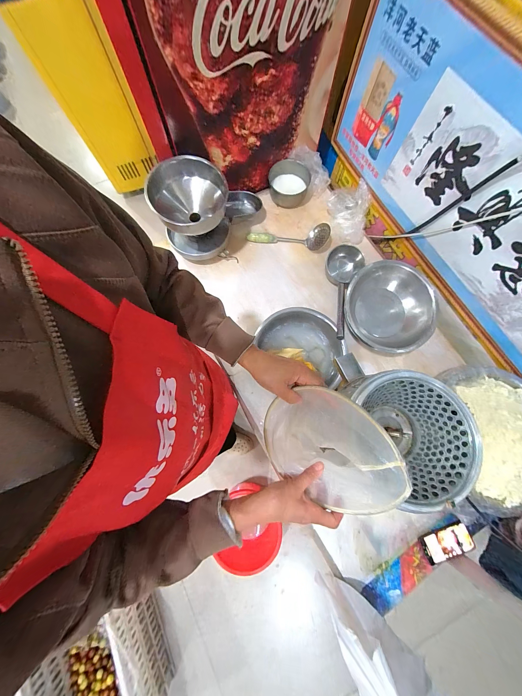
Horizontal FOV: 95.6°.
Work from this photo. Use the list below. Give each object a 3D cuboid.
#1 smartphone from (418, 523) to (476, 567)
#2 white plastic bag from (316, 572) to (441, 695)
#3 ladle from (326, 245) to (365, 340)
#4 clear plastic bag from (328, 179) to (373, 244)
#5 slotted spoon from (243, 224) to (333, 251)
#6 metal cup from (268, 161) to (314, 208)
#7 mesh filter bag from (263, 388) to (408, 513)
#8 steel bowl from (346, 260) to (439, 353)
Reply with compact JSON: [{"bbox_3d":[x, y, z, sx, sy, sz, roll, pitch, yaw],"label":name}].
[{"bbox_3d":[0.587,0.614,0.740,0.153,0.009,0.082,-19,78,-5],"label":"smartphone"},{"bbox_3d":[0.266,0.716,0.574,0.159,0.312,0.153,-29,79,-7],"label":"white plastic bag"},{"bbox_3d":[0.298,-0.210,0.898,0.109,0.118,0.341,8,77,1],"label":"ladle"},{"bbox_3d":[0.371,-0.558,0.994,0.149,0.120,0.220,-10,77,-3],"label":"clear plastic bag"},{"bbox_3d":[0.110,-0.450,0.968,0.332,0.056,0.083,-1,77,-1],"label":"slotted spoon"},{"bbox_3d":[0.127,-0.703,1.024,0.179,0.086,0.167,0,77,-1],"label":"metal cup"},{"bbox_3d":[0.102,0.162,0.378,0.190,0.045,0.197,-47,68,29],"label":"mesh filter bag"},{"bbox_3d":[0.427,-0.133,0.820,0.254,0.127,0.300,-13,77,-4],"label":"steel bowl"}]

